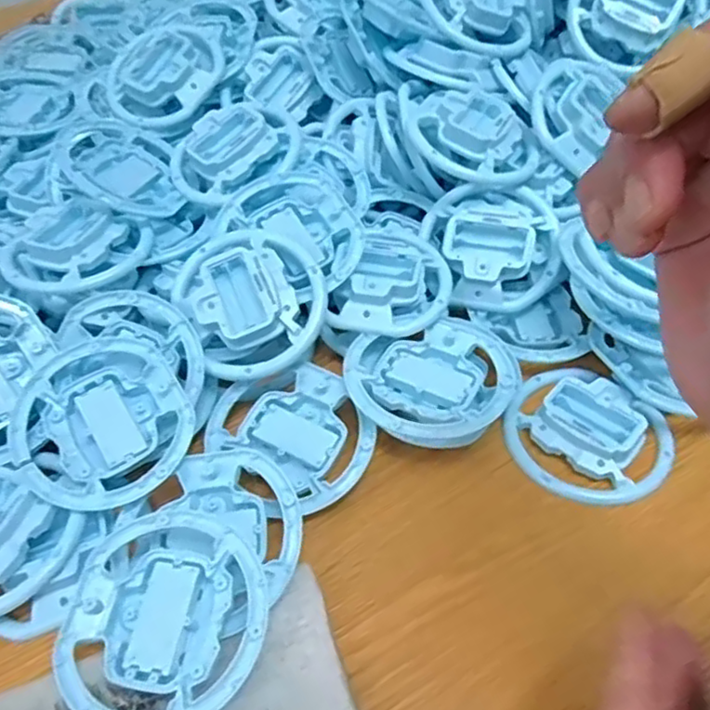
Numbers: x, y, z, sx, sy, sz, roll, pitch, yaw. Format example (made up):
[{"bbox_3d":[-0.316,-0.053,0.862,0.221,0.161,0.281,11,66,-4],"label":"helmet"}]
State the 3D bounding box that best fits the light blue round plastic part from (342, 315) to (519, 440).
[{"bbox_3d":[0.052,0.014,0.427,0.113,0.017,0.094,-17,49,-11],"label":"light blue round plastic part"}]

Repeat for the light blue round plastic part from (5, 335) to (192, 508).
[{"bbox_3d":[-0.154,0.040,0.403,0.104,0.023,0.104,2,62,-4],"label":"light blue round plastic part"}]

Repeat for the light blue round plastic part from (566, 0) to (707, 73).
[{"bbox_3d":[0.228,-0.290,0.546,0.098,0.031,0.086,-40,77,11],"label":"light blue round plastic part"}]

